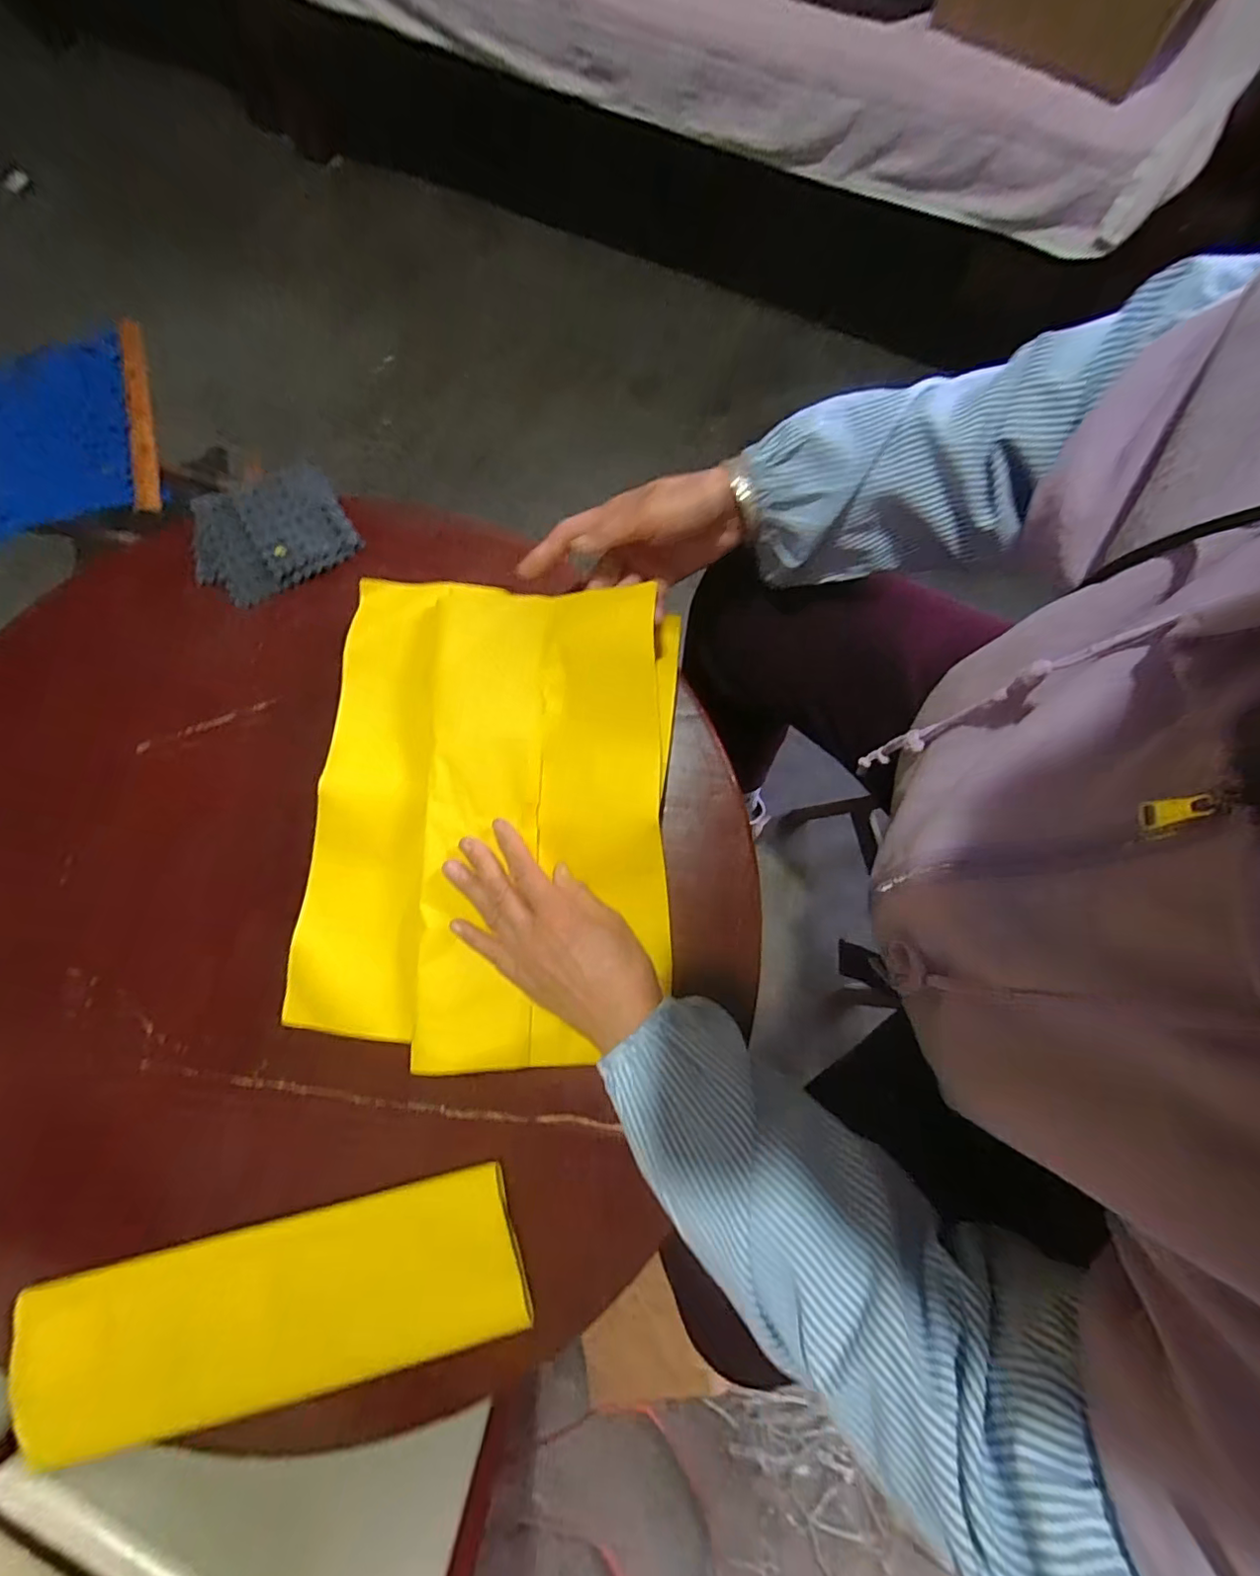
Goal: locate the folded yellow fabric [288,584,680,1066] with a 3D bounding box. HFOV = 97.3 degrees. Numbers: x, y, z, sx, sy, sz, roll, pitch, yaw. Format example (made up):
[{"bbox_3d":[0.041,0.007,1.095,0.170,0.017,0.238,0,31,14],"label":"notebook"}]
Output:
[{"bbox_3d":[-0.105,0.014,0.411,0.264,0.046,0.352,4,79,1],"label":"folded yellow fabric"}]

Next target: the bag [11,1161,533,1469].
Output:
[{"bbox_3d":[-0.248,0.369,0.390,0.343,0.017,0.112,-14,79,-2],"label":"bag"}]

